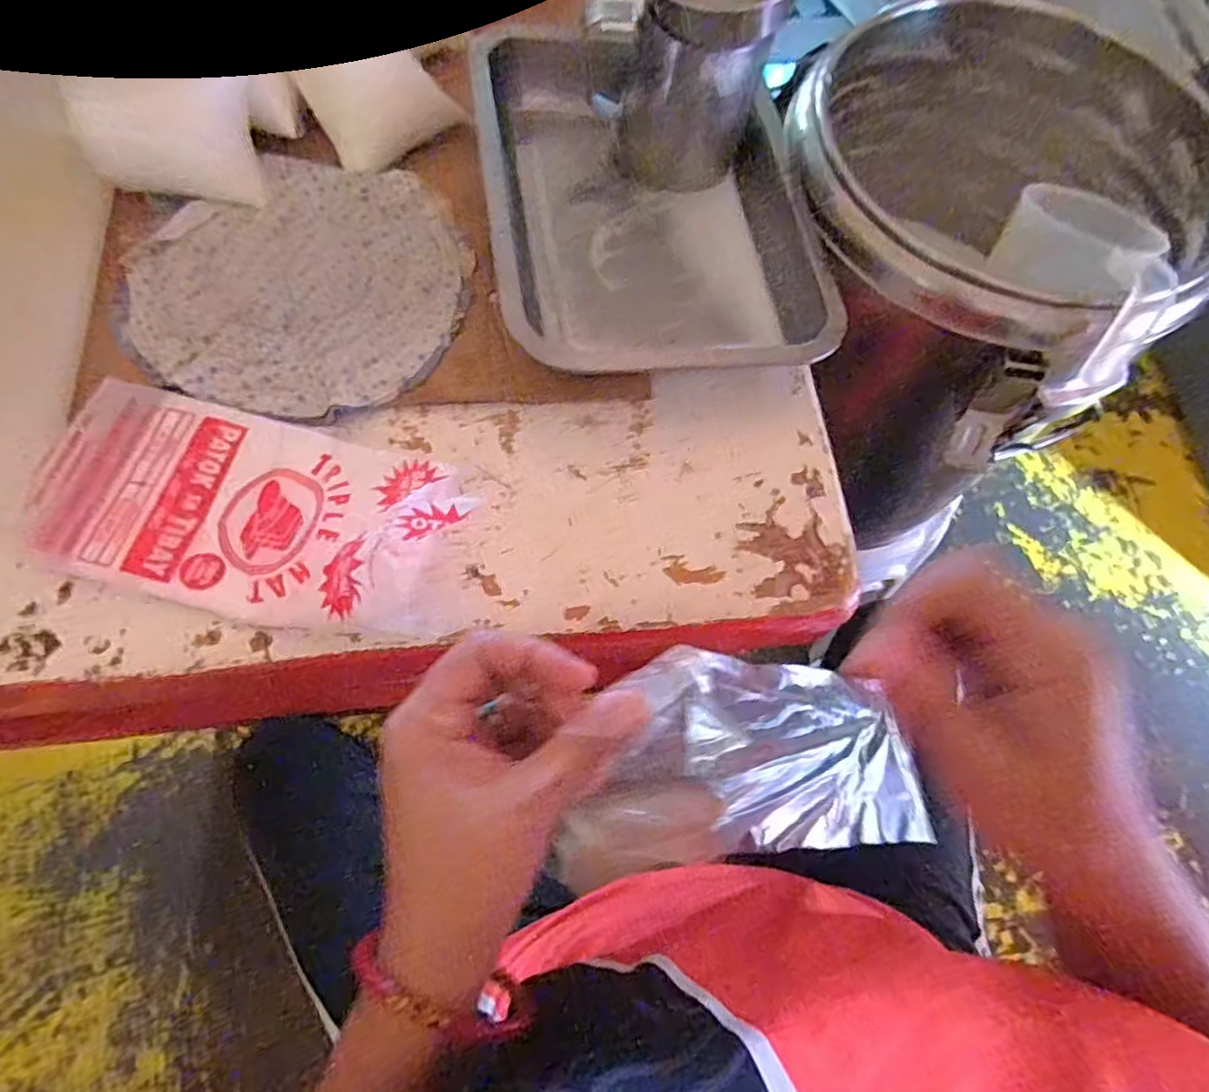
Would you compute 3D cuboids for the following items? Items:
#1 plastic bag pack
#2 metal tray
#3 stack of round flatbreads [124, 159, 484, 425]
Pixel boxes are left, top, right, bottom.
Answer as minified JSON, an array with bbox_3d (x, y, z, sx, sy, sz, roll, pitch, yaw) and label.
[{"bbox_3d":[-0.167,-0.020,0.316,0.199,0.053,0.102,12,69,0],"label":"plastic bag pack"},{"bbox_3d":[0.026,-0.204,0.394,0.182,0.057,0.227,-7,70,-7],"label":"metal tray"},{"bbox_3d":[-0.172,-0.150,0.378,0.177,0.015,0.167,6,69,-2],"label":"stack of round flatbreads"}]

